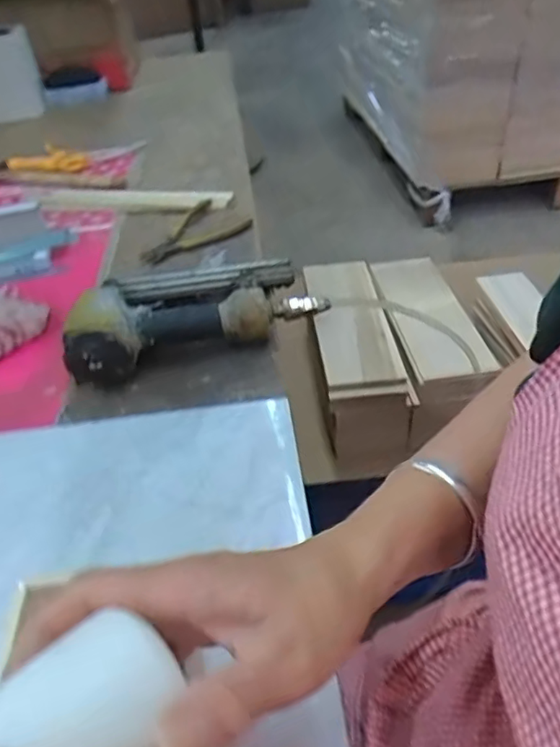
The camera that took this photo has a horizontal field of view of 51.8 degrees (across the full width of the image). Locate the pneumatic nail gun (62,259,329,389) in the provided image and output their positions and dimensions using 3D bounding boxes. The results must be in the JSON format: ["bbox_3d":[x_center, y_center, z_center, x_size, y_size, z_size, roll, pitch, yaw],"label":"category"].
[{"bbox_3d":[-0.094,-0.077,0.597,0.247,0.062,0.149,-15,43,-11],"label":"pneumatic nail gun"}]

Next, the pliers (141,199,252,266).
[{"bbox_3d":[-0.122,-0.191,0.763,0.149,0.010,0.102,-23,45,-19],"label":"pliers"}]

